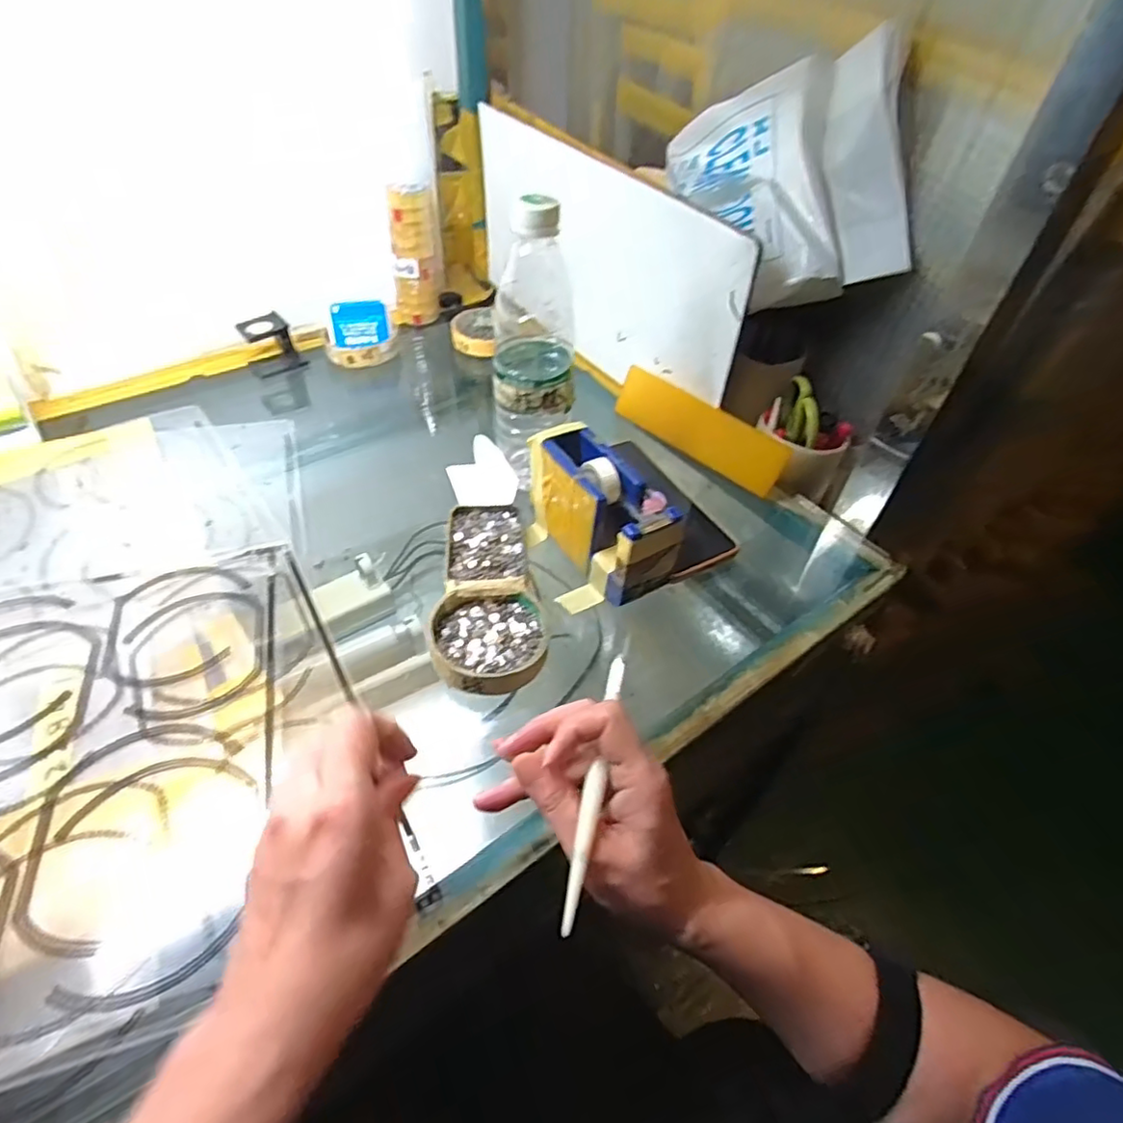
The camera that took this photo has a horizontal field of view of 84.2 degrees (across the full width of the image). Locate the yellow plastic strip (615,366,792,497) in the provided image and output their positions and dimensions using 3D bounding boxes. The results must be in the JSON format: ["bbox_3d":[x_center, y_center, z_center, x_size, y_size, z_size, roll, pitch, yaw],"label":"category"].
[{"bbox_3d":[0.130,-0.128,0.597,0.182,0.051,0.007,38,32,27],"label":"yellow plastic strip"}]

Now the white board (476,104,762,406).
[{"bbox_3d":[0.030,-0.309,0.645,0.011,0.185,0.410,-25,53,-25],"label":"white board"}]

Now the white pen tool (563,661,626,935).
[{"bbox_3d":[0.017,0.108,0.309,0.008,0.006,0.137,11,56,8],"label":"white pen tool"}]

